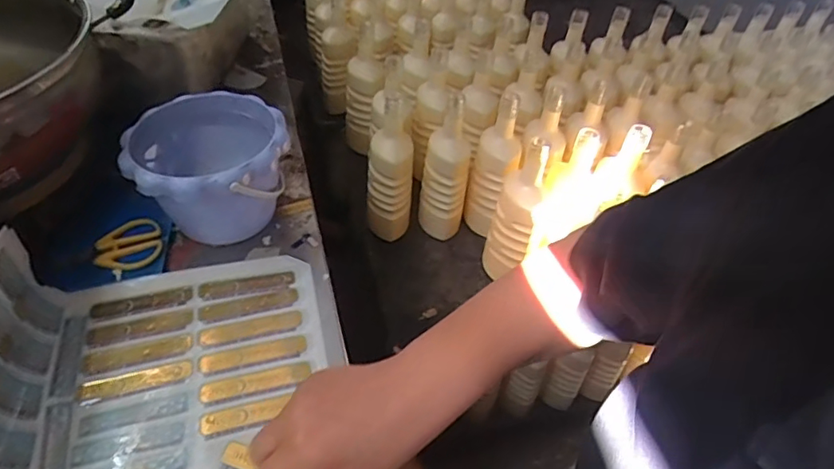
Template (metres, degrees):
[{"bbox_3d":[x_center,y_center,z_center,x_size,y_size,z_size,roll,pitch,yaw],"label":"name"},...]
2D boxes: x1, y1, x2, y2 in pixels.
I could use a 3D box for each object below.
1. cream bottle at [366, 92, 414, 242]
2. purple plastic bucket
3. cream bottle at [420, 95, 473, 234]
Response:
[{"bbox_3d":[-0.046,-0.100,0.882,0.075,0.243,0.069,3,44,-4],"label":"cream bottle"},{"bbox_3d":[-0.215,-0.068,0.578,0.156,0.114,0.175,-11,48,-14],"label":"purple plastic bucket"},{"bbox_3d":[0.045,-0.097,0.890,0.071,0.244,0.066,5,44,-2],"label":"cream bottle"}]

